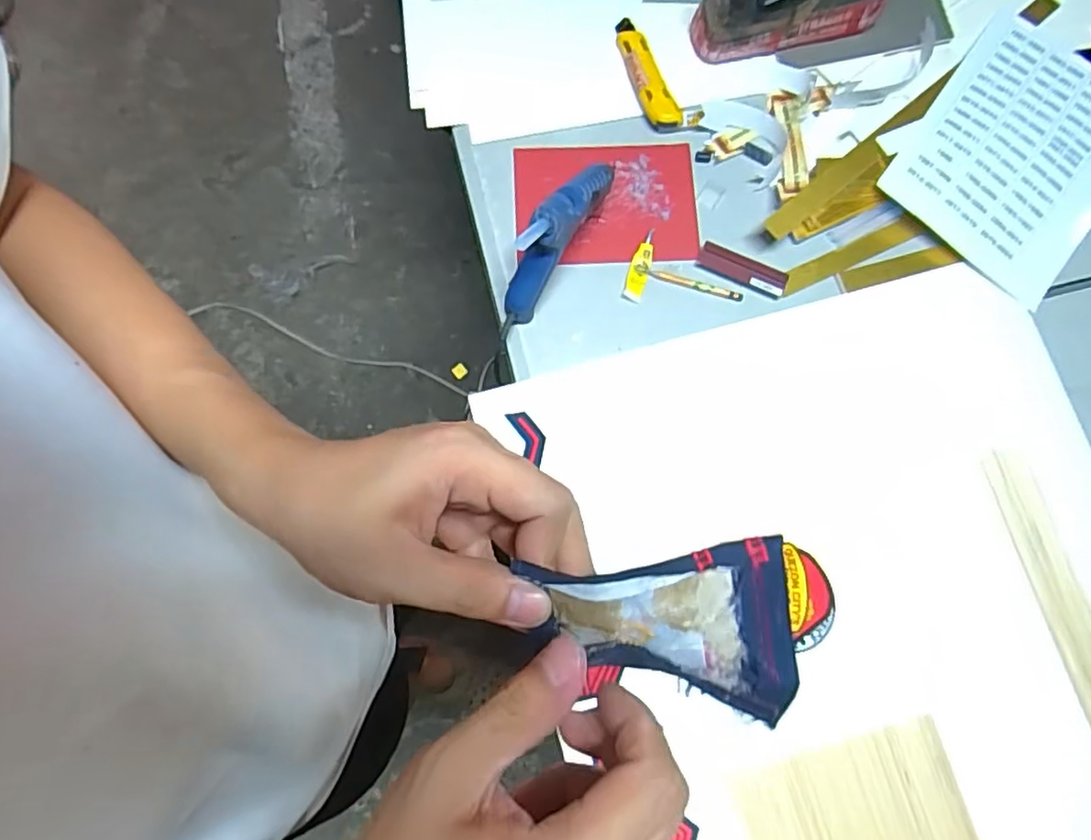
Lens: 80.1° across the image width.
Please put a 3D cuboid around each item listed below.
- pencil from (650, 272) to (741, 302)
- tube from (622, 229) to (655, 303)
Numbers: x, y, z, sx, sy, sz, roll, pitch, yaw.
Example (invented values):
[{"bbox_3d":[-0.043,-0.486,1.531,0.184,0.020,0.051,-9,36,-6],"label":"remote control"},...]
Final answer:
[{"bbox_3d":[0.159,-0.141,0.683,0.100,0.004,0.010,18,79,4],"label":"pencil"},{"bbox_3d":[0.101,-0.166,0.687,0.021,0.013,0.083,15,80,3],"label":"tube"}]

